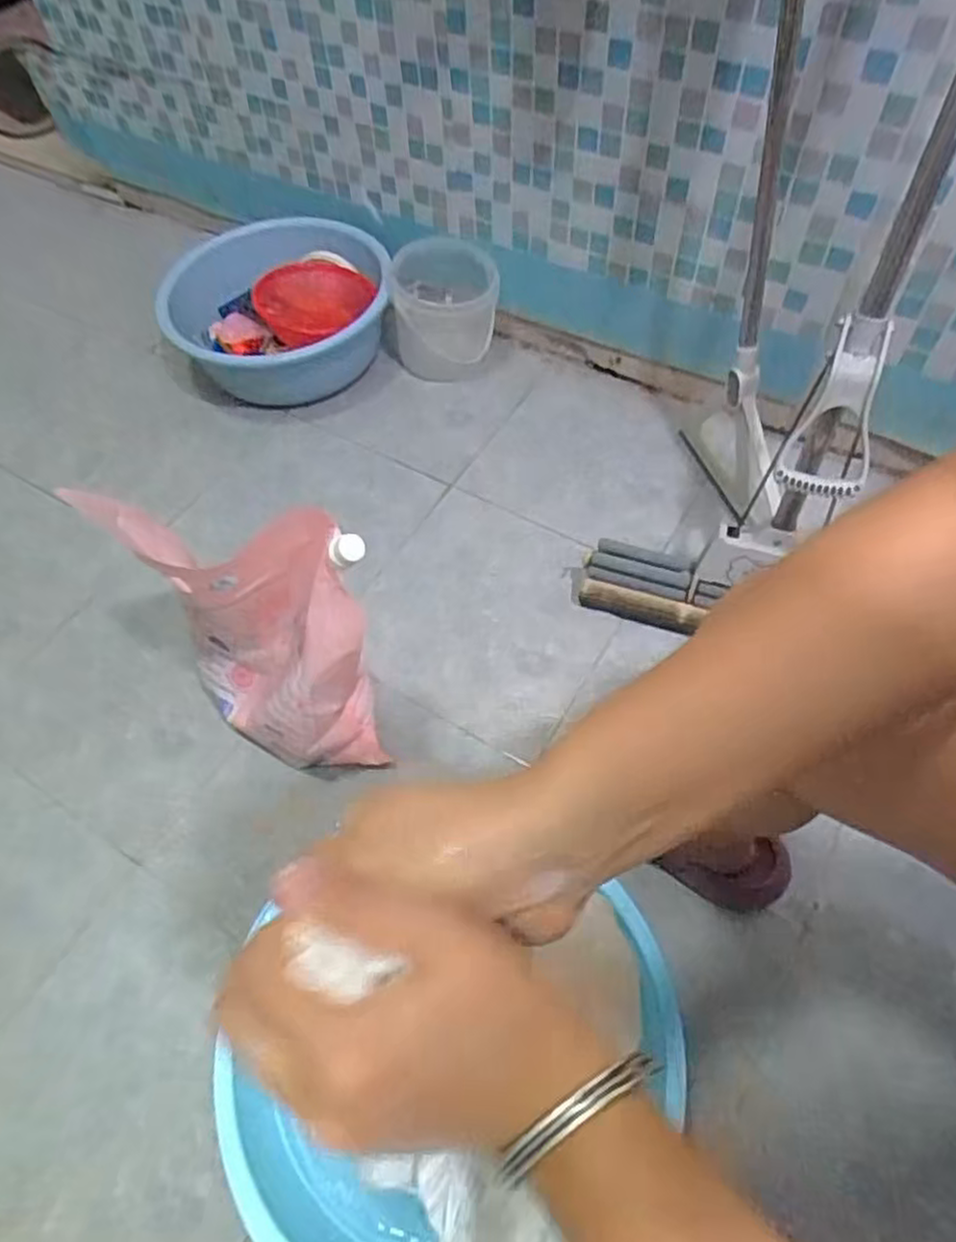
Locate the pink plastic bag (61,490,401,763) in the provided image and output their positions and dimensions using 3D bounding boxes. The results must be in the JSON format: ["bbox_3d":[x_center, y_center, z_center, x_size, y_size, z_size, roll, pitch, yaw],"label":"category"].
[{"bbox_3d":[-0.197,0.023,0.711,0.234,0.310,0.136,32,64,22],"label":"pink plastic bag"}]

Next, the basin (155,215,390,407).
[{"bbox_3d":[-0.307,-0.486,1.158,0.341,0.146,0.342,-15,57,-7],"label":"basin"}]

